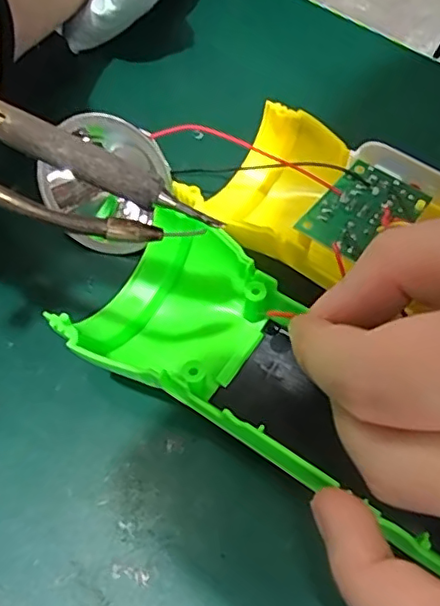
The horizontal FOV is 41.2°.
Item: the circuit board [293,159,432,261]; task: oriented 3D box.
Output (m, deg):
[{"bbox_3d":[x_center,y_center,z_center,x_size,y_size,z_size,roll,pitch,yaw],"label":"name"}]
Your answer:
[{"bbox_3d":[0.041,-0.026,0.165,0.025,0.004,0.034,31,63,22],"label":"circuit board"}]

